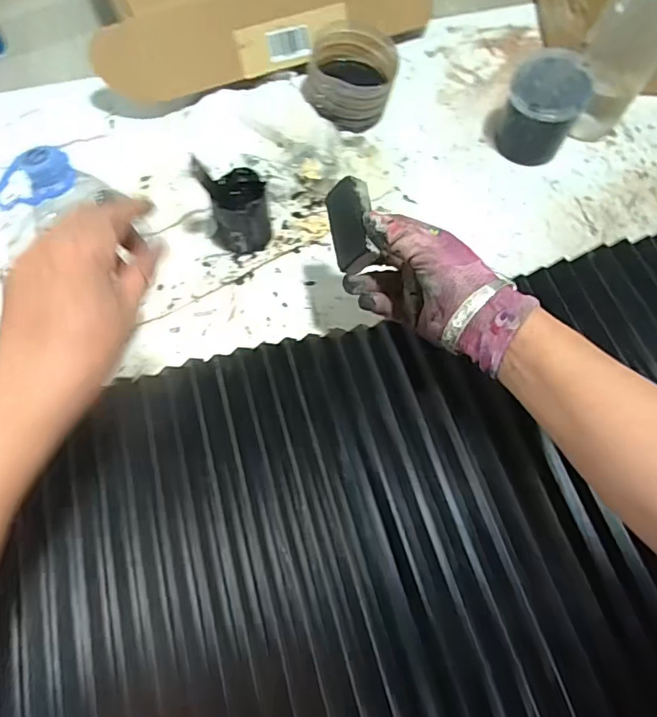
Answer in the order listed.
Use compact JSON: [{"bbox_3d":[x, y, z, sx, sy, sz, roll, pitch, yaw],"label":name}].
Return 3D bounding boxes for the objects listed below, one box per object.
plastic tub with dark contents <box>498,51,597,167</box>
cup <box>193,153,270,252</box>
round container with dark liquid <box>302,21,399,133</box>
[{"bbox_3d":[0.235,-0.273,0.549,0.075,0.088,0.080,0,67,-1],"label":"plastic tub with dark contents"},{"bbox_3d":[-0.088,-0.150,0.475,0.060,0.088,0.056,-13,67,-6],"label":"cup"},{"bbox_3d":[0.026,-0.328,0.579,0.100,0.063,0.101,0,67,-1],"label":"round container with dark liquid"}]

